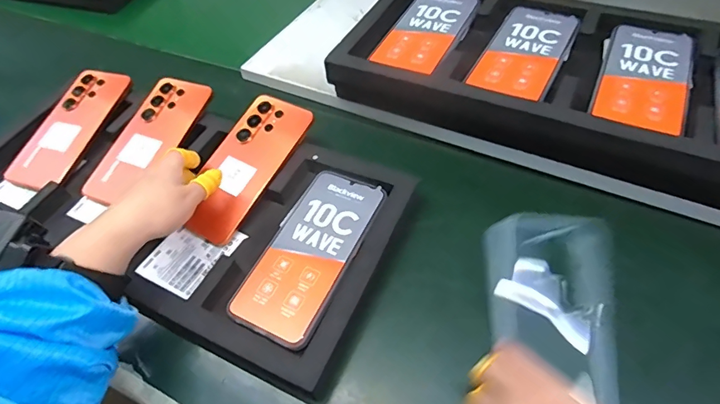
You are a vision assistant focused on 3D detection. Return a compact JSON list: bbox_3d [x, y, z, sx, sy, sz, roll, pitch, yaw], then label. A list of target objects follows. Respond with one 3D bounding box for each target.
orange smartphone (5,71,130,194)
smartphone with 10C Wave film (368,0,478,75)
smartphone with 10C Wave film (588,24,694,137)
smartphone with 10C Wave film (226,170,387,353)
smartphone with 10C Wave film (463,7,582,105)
[{"bbox_3d":[-0.348,-0.091,0.532,0.081,0.009,0.170,17,67,17],"label":"orange smartphone"},{"bbox_3d":[0.080,-0.203,0.516,0.077,0.009,0.156,22,56,20],"label":"smartphone with 10C Wave film"},{"bbox_3d":[0.284,-0.128,0.439,0.078,0.005,0.171,20,56,19],"label":"smartphone with 10C Wave film"},{"bbox_3d":[-0.045,0.044,0.405,0.081,0.005,0.171,19,59,20],"label":"smartphone with 10C Wave film"},{"bbox_3d":[0.181,-0.166,0.478,0.077,0.006,0.154,23,57,21],"label":"smartphone with 10C Wave film"}]

